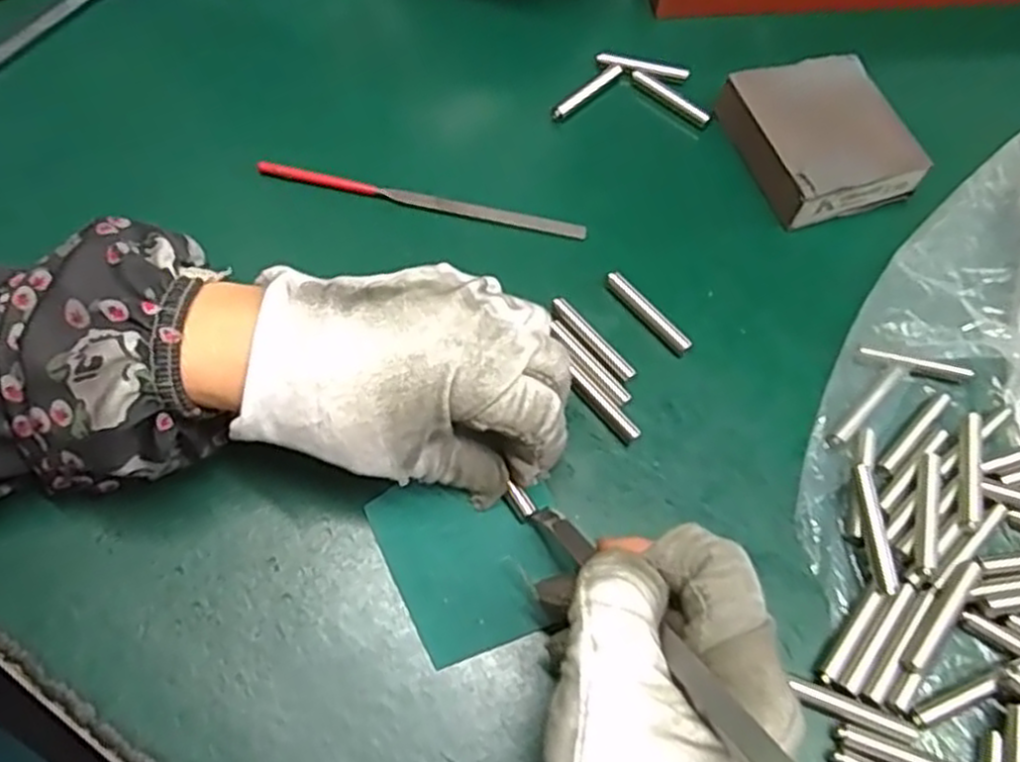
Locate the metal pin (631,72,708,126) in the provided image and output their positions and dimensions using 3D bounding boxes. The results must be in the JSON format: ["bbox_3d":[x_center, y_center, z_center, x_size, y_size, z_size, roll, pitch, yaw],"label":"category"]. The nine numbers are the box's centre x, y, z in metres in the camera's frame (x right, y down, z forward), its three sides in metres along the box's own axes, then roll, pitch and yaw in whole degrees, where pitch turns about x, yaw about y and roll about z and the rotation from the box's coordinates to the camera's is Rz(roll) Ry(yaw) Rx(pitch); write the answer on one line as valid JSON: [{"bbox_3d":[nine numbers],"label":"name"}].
[{"bbox_3d":[0.082,-0.145,0.389,0.047,0.004,0.005,38,66,16],"label":"metal pin"}]

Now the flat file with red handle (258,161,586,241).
[{"bbox_3d":[-0.042,-0.085,0.359,0.154,0.009,0.008,13,65,4],"label":"flat file with red handle"}]

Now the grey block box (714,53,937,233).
[{"bbox_3d":[0.149,-0.118,0.371,0.072,0.022,0.079,-14,63,-12],"label":"grey block box"}]

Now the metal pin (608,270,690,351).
[{"bbox_3d":[0.060,-0.030,0.335,0.007,0.008,0.048,-33,68,-19],"label":"metal pin"}]

